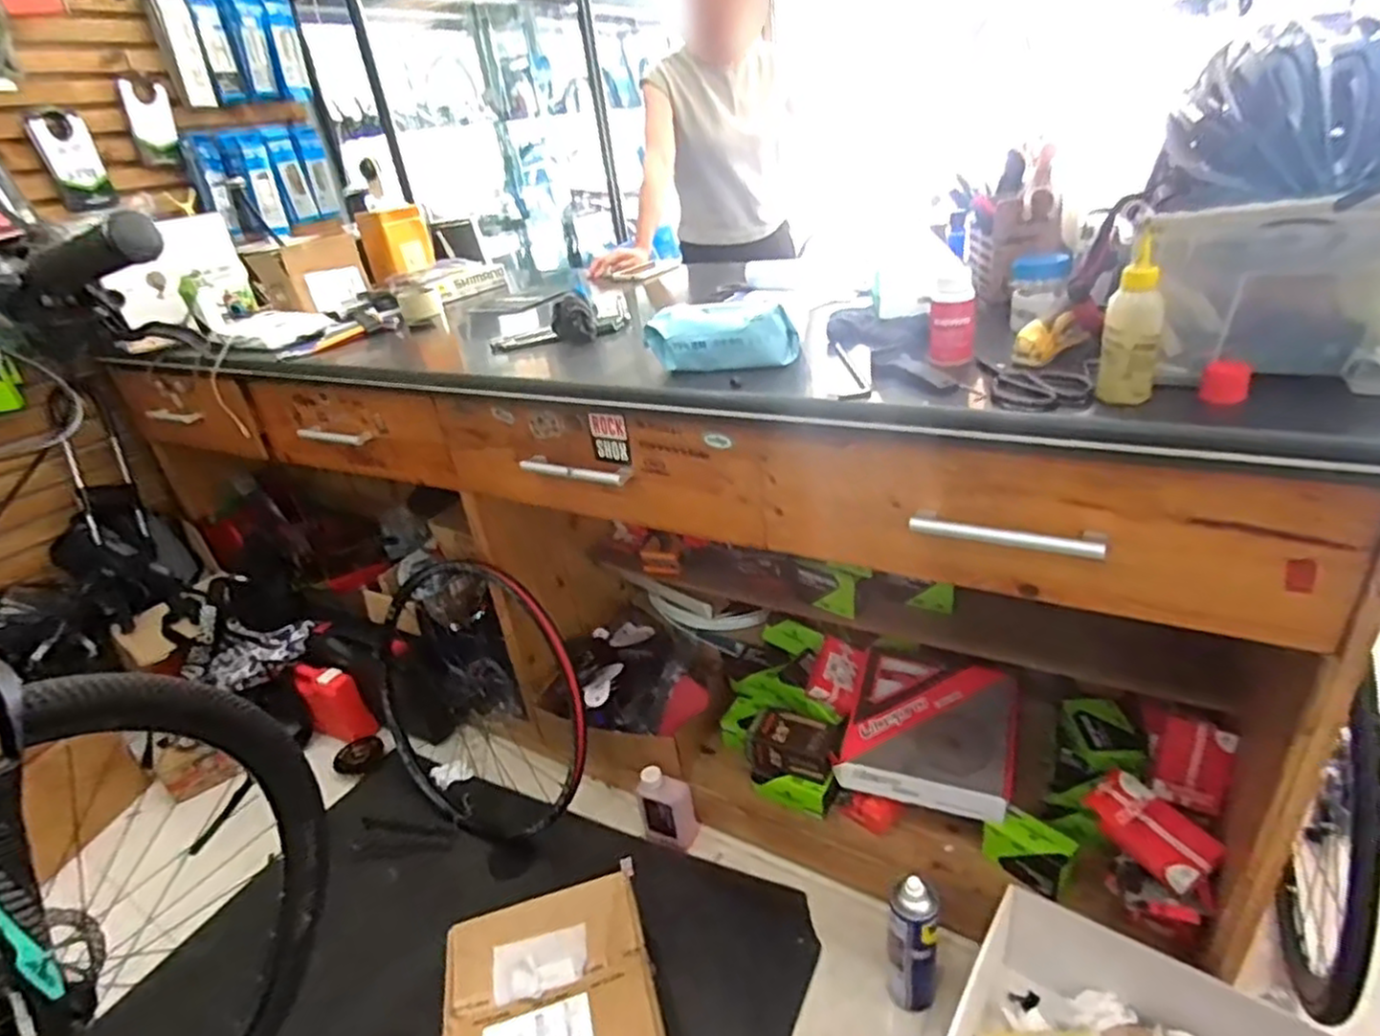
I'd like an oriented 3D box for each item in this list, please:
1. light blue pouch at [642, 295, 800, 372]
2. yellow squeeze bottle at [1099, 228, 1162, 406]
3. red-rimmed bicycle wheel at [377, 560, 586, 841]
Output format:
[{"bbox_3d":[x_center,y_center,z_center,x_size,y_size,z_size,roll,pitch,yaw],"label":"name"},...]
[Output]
[{"bbox_3d":[0.039,-0.226,0.873,0.179,0.070,0.072,0,28,15],"label":"light blue pouch"},{"bbox_3d":[0.390,-0.166,0.625,0.043,0.129,0.040,-21,30,-24],"label":"yellow squeeze bottle"},{"bbox_3d":[-0.396,0.324,1.345,0.547,0.539,0.095,-42,-16,32],"label":"red-rimmed bicycle wheel"}]

